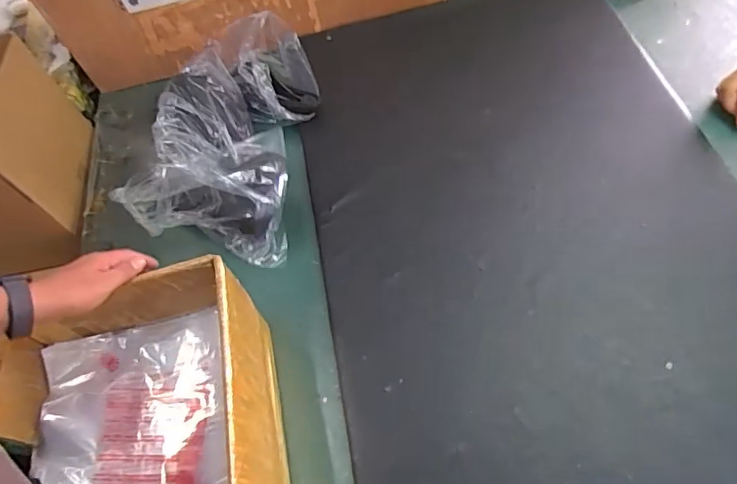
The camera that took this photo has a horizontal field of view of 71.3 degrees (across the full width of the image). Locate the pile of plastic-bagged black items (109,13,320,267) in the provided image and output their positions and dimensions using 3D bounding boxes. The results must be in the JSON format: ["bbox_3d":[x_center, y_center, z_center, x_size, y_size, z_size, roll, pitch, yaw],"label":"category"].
[{"bbox_3d":[-0.241,-0.226,0.938,0.289,0.199,0.417,12,61,18],"label":"pile of plastic-bagged black items"}]

